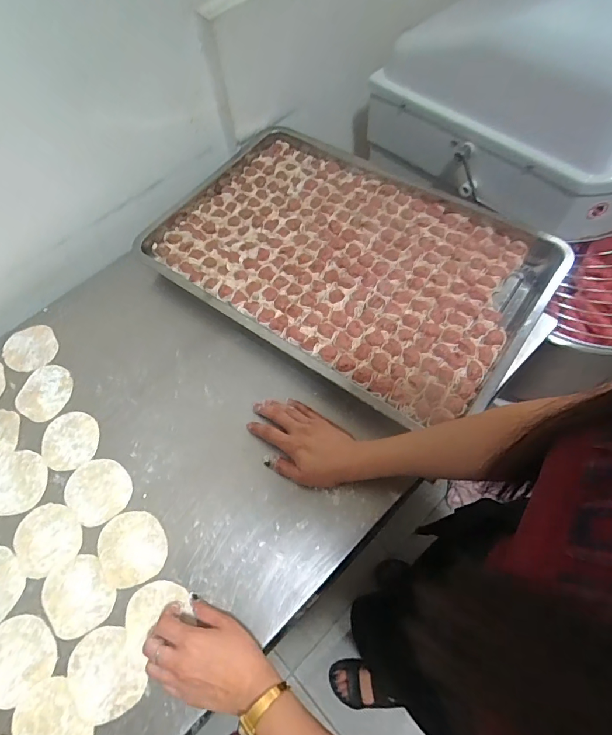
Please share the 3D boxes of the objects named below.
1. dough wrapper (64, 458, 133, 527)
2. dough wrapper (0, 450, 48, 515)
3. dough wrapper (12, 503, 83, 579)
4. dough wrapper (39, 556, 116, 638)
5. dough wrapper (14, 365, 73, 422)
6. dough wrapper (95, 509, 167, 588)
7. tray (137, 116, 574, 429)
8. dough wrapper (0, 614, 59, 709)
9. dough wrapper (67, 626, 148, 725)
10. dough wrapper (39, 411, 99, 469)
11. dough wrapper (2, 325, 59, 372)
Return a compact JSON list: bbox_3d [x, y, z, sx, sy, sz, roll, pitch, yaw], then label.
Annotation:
[{"bbox_3d":[-0.269,0.158,0.554,0.084,0.004,0.076,40,71,21],"label":"dough wrapper"},{"bbox_3d":[-0.384,0.151,0.568,0.077,0.004,0.082,-8,62,-5],"label":"dough wrapper"},{"bbox_3d":[-0.322,0.211,0.531,0.078,0.004,0.081,-1,62,2],"label":"dough wrapper"},{"bbox_3d":[-0.266,0.264,0.495,0.072,0.004,0.082,-38,66,-16],"label":"dough wrapper"},{"bbox_3d":[-0.383,0.036,0.628,0.079,0.004,0.085,-1,62,2],"label":"dough wrapper"},{"bbox_3d":[-0.211,0.216,0.518,0.078,0.004,0.085,-1,62,2],"label":"dough wrapper"},{"bbox_3d":[0.053,-0.177,0.683,0.600,0.040,0.389,32,68,18],"label":"tray"},{"bbox_3d":[-0.319,0.317,0.475,0.074,0.004,0.080,-1,62,2],"label":"dough wrapper"},{"bbox_3d":[-0.216,0.327,0.458,0.071,0.004,0.084,-30,64,-13],"label":"dough wrapper"},{"bbox_3d":[-0.325,0.101,0.591,0.078,0.005,0.078,-1,62,2],"label":"dough wrapper"},{"bbox_3d":[-0.430,-0.030,0.669,0.081,0.004,0.080,-2,63,5],"label":"dough wrapper"}]

